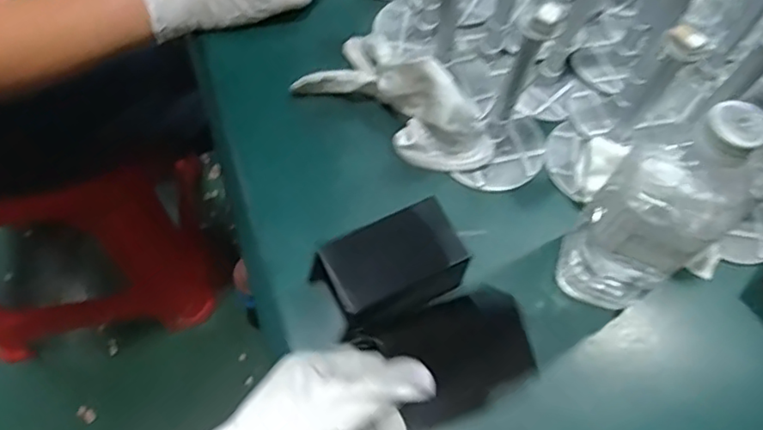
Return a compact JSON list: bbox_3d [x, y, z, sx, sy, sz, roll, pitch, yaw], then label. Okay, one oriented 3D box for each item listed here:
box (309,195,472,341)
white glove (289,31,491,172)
[{"bbox_3d":[0.006,0.042,0.441,0.099,0.060,0.062,-26,67,-16],"label":"box"},{"bbox_3d":[0.021,-0.103,0.515,0.174,0.061,0.086,32,65,12],"label":"white glove"}]

